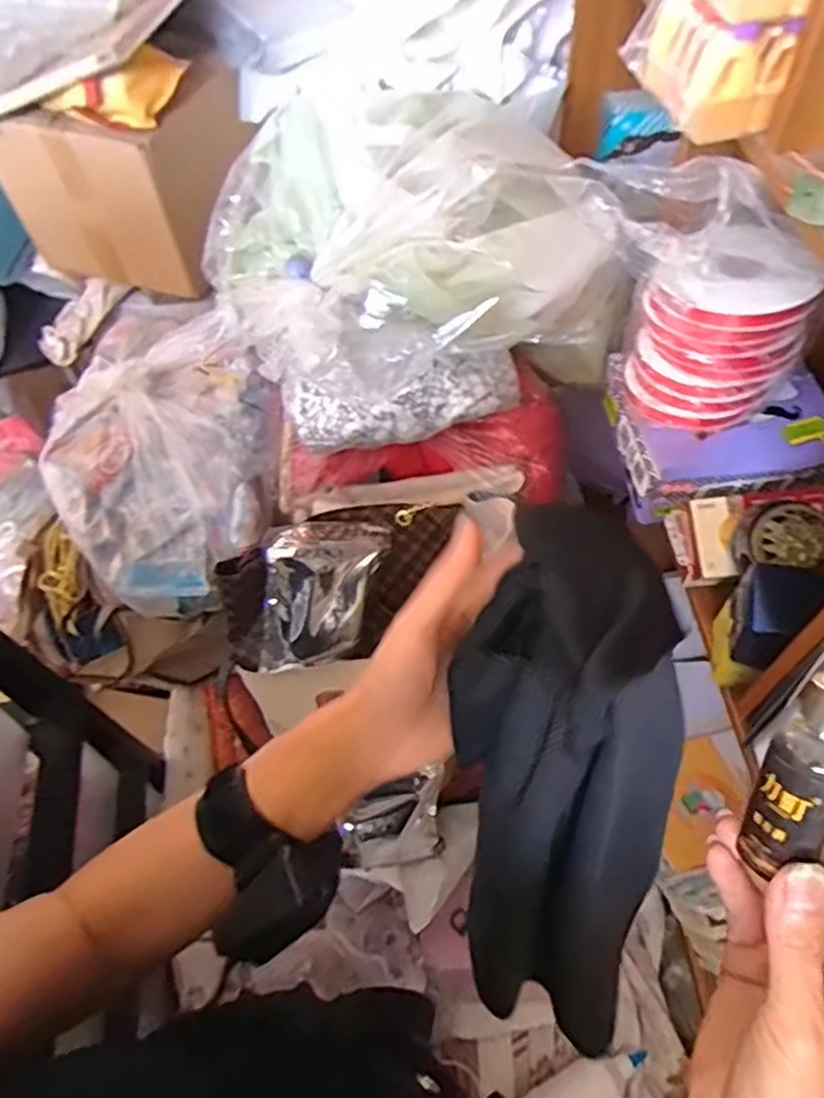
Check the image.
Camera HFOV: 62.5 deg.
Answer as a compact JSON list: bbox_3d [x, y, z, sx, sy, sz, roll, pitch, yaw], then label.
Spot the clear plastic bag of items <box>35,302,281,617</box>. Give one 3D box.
[{"bbox_3d":[-0.319,-0.131,0.849,0.286,0.196,0.317,-39,63,-19],"label":"clear plastic bag of items"}]

